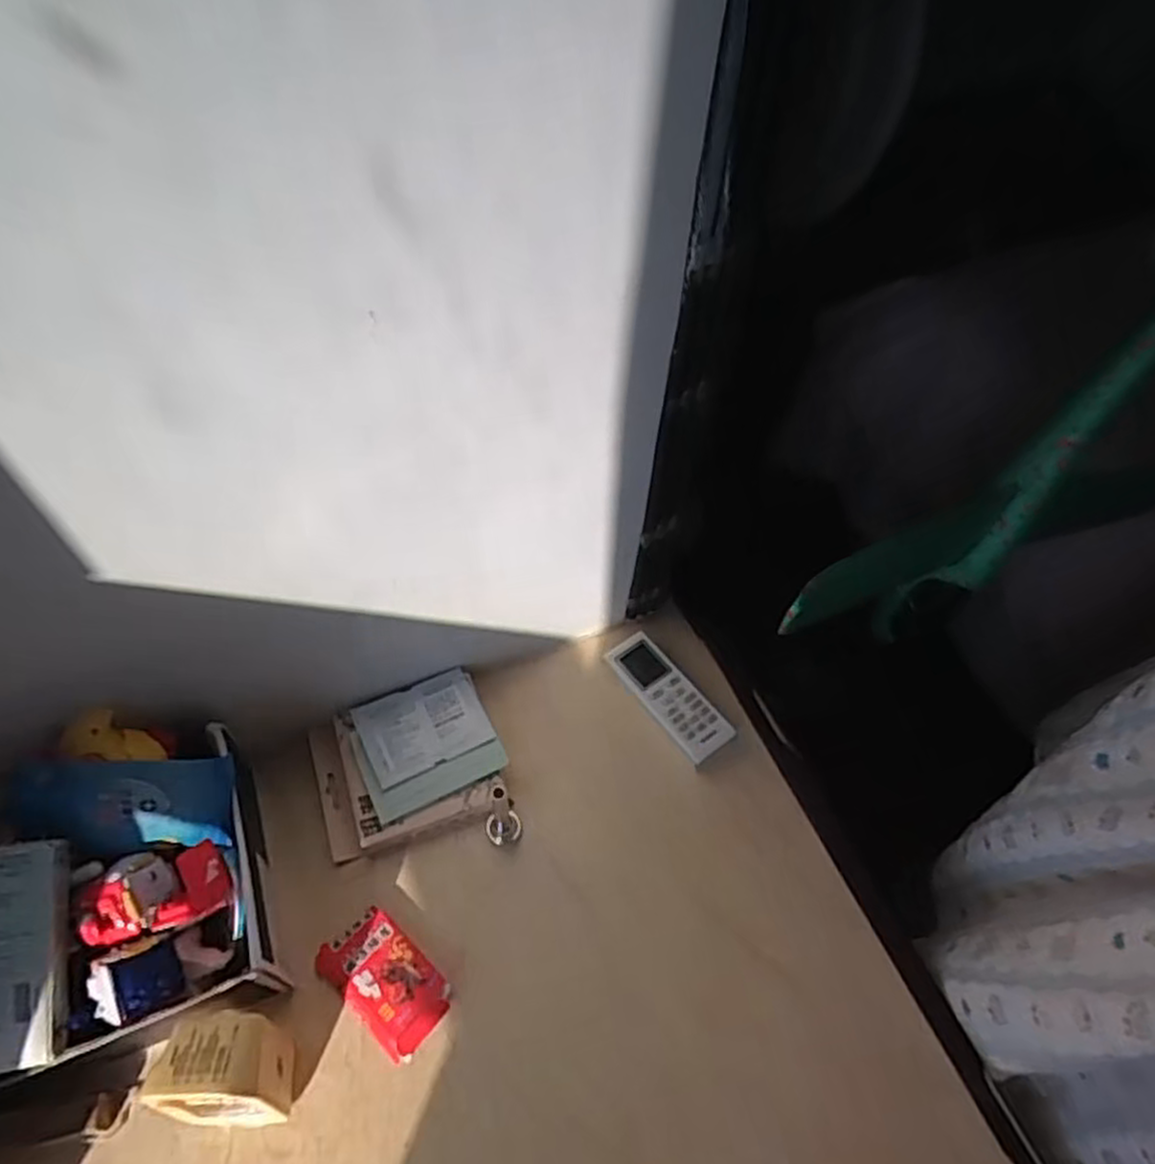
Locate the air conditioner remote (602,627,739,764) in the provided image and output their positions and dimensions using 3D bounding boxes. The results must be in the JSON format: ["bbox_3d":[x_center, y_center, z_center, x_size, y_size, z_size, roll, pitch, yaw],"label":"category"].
[{"bbox_3d":[0.076,0.096,0.662,0.048,0.012,0.128,-29,58,-22],"label":"air conditioner remote"}]

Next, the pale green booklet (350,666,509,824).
[{"bbox_3d":[-0.123,0.126,0.619,0.105,0.008,0.100,-21,59,-18],"label":"pale green booklet"}]

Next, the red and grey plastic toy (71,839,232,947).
[{"bbox_3d":[-0.260,0.190,0.472,0.080,0.027,0.048,-12,57,-9],"label":"red and grey plastic toy"}]

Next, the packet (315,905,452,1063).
[{"bbox_3d":[-0.132,0.275,0.531,0.092,0.016,0.053,35,59,22],"label":"packet"}]

